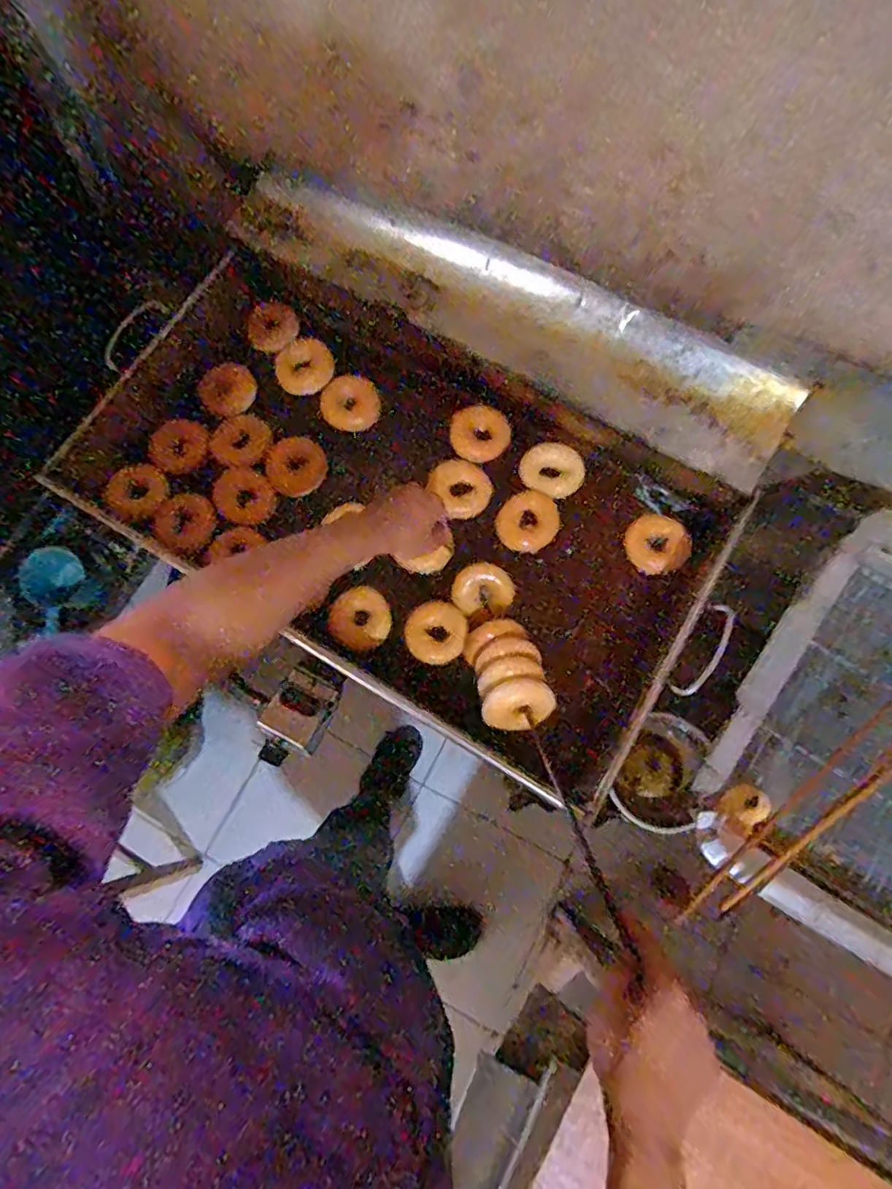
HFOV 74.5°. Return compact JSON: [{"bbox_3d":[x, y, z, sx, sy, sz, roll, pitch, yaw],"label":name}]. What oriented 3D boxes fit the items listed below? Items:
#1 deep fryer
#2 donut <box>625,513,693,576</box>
[{"bbox_3d":[-0.029,-0.170,0.815,0.820,0.219,0.575,30,77,9],"label":"deep fryer"},{"bbox_3d":[0.302,-0.071,0.837,0.074,0.032,0.088,-30,76,-7],"label":"donut"}]

